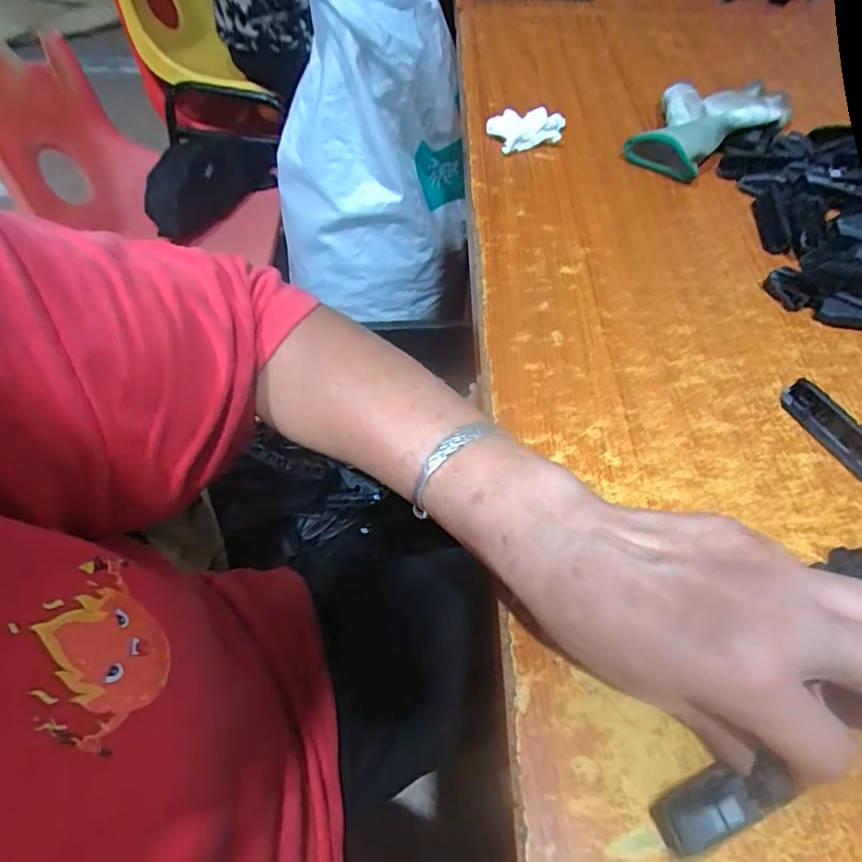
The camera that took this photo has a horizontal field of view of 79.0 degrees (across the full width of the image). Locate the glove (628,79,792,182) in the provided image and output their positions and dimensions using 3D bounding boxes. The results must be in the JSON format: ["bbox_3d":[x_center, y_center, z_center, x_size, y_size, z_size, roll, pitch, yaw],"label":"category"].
[{"bbox_3d":[0.281,-0.309,0.511,0.106,0.048,0.208,31,61,19],"label":"glove"}]

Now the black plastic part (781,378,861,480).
[{"bbox_3d":[0.252,-0.001,0.324,0.015,0.017,0.074,-23,59,-15],"label":"black plastic part"}]

